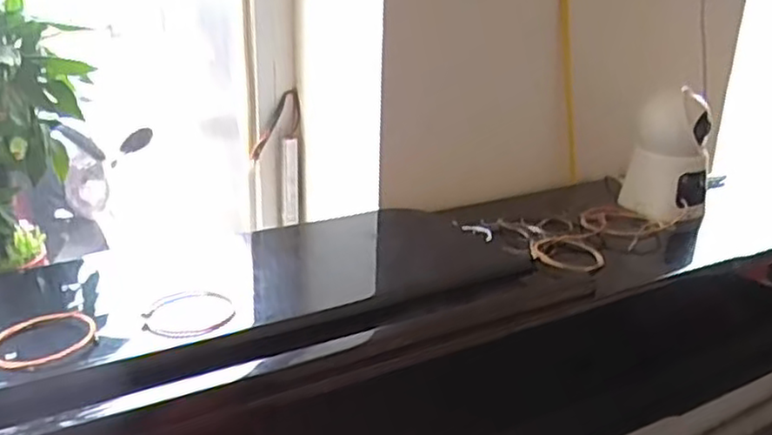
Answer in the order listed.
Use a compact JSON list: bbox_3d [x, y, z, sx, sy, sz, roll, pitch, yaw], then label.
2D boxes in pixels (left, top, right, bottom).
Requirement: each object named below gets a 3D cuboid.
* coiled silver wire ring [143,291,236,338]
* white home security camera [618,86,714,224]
[{"bbox_3d":[-0.134,0.066,0.474,0.056,0.007,0.057,1,20,0],"label":"coiled silver wire ring"},{"bbox_3d":[0.291,-0.062,0.703,0.074,0.116,0.063,2,20,1],"label":"white home security camera"}]

